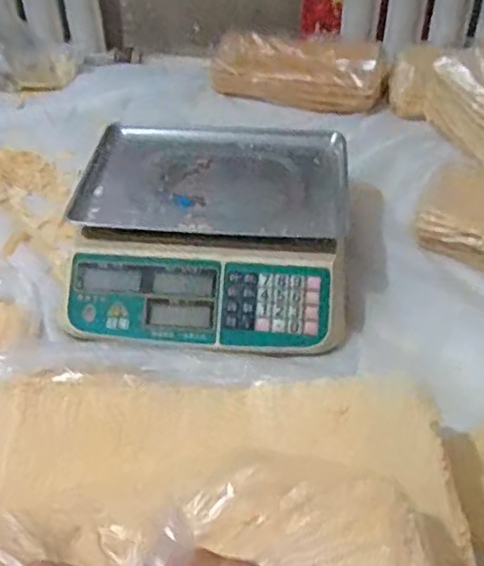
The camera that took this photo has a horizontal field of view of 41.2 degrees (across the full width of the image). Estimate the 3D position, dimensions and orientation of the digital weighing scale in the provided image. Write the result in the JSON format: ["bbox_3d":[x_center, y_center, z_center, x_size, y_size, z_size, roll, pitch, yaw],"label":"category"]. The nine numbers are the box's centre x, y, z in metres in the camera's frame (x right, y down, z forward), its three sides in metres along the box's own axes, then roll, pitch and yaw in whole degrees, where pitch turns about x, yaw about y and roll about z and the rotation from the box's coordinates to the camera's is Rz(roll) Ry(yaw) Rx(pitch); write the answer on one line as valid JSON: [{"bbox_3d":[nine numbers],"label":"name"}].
[{"bbox_3d":[-0.038,-0.075,0.824,0.336,0.091,0.332,3,43,3],"label":"digital weighing scale"}]

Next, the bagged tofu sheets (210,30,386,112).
[{"bbox_3d":[0.102,-0.394,1.191,0.316,0.081,0.126,11,44,10],"label":"bagged tofu sheets"}]

